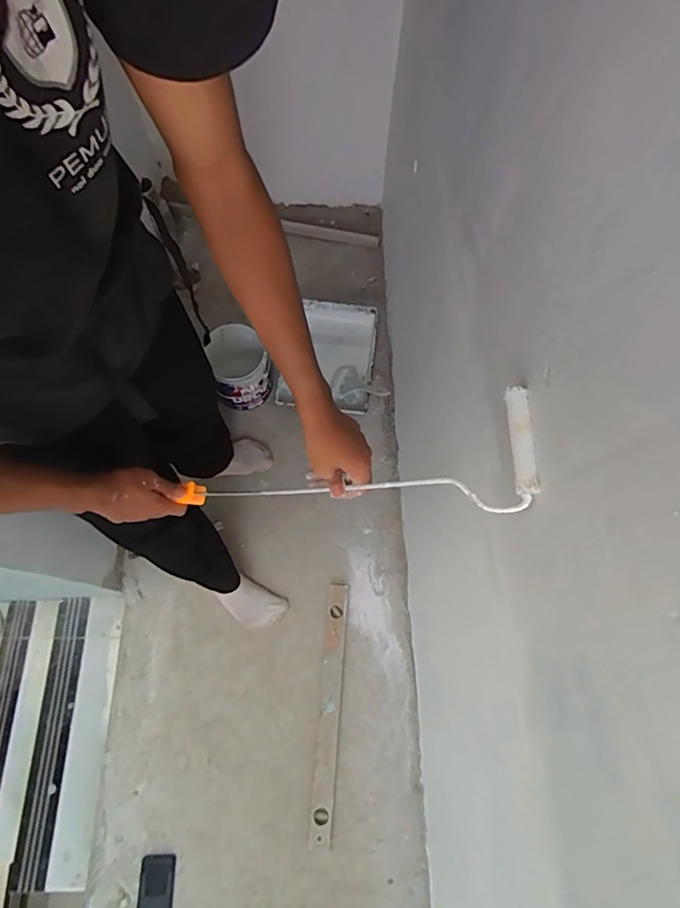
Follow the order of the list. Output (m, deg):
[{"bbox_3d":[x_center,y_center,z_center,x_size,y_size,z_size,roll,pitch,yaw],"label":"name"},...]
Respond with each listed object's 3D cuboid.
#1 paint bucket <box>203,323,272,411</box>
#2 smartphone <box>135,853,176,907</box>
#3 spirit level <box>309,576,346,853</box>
[{"bbox_3d":[-0.297,-0.253,1.457,0.172,0.182,0.190,-16,73,-8],"label":"paint bucket"},{"bbox_3d":[-0.415,0.998,1.098,0.082,0.015,0.169,1,71,-2],"label":"smartphone"},{"bbox_3d":[-0.028,0.634,1.235,0.050,0.031,0.585,5,71,-1],"label":"spirit level"}]

